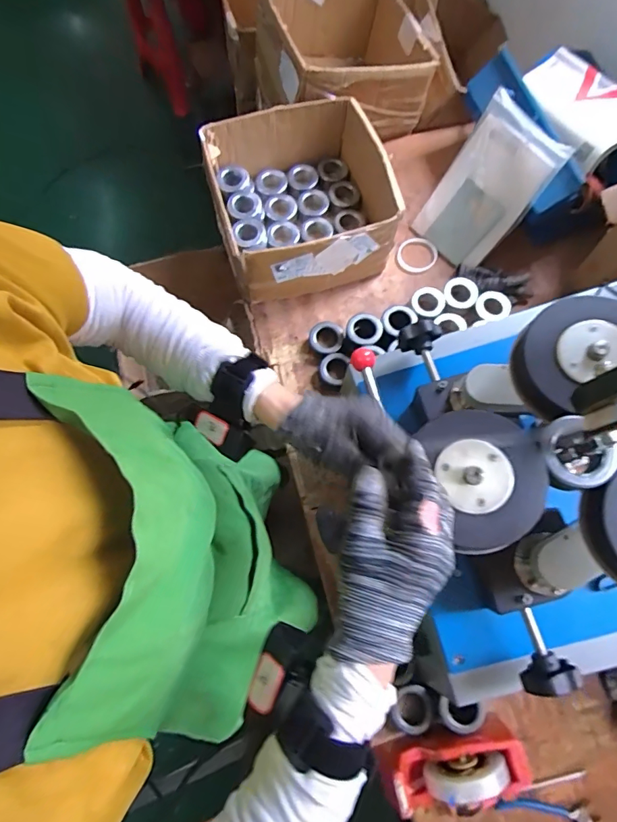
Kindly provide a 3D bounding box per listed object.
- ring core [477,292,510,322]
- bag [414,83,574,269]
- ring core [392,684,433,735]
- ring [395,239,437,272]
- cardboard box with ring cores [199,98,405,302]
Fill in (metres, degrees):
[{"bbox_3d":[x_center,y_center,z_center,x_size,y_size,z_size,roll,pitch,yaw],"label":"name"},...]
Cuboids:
[{"bbox_3d":[0.377,-0.215,0.934,0.066,0.013,0.066,0,72,1],"label":"ring core"},{"bbox_3d":[0.353,-0.448,0.934,0.024,0.280,0.187,-25,70,-44],"label":"bag"},{"bbox_3d":[0.166,0.472,0.728,0.058,0.027,0.067,29,74,10],"label":"ring core"},{"bbox_3d":[0.242,-0.348,1.026,0.086,0.012,0.089,0,72,1],"label":"ring"},{"bbox_3d":[-0.013,-0.431,0.958,0.338,0.169,0.327,-16,72,-4],"label":"cardboard box with ring cores"}]

